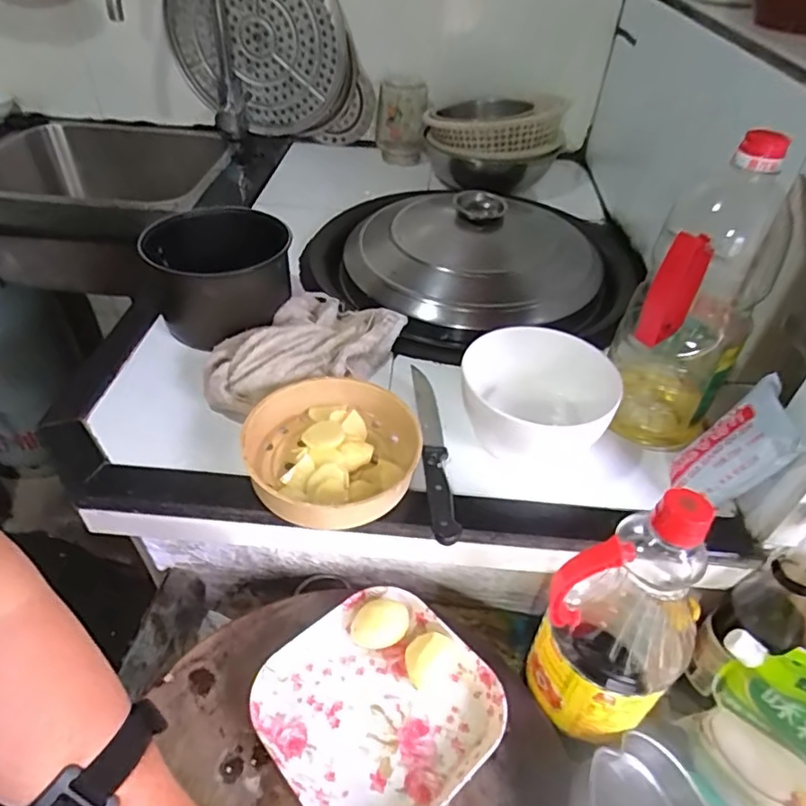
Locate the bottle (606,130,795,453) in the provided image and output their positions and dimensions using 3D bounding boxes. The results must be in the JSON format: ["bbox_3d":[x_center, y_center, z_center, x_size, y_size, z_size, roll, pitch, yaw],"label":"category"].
[{"bbox_3d":[0.274,-0.094,0.527,0.104,0.282,0.099,22,45,19],"label":"bottle"}]

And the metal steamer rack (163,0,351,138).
[{"bbox_3d":[-0.272,-0.683,1.061,0.337,0.329,0.026,35,45,-17],"label":"metal steamer rack"}]

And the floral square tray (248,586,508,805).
[{"bbox_3d":[-0.021,0.252,0.474,0.175,0.032,0.171,-31,54,-31],"label":"floral square tray"}]

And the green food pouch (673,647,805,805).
[{"bbox_3d":[0.306,0.274,0.449,0.113,0.180,0.047,30,48,26],"label":"green food pouch"}]

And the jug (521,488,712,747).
[{"bbox_3d":[0.175,0.169,0.448,0.103,0.257,0.112,29,47,25],"label":"jug"}]

